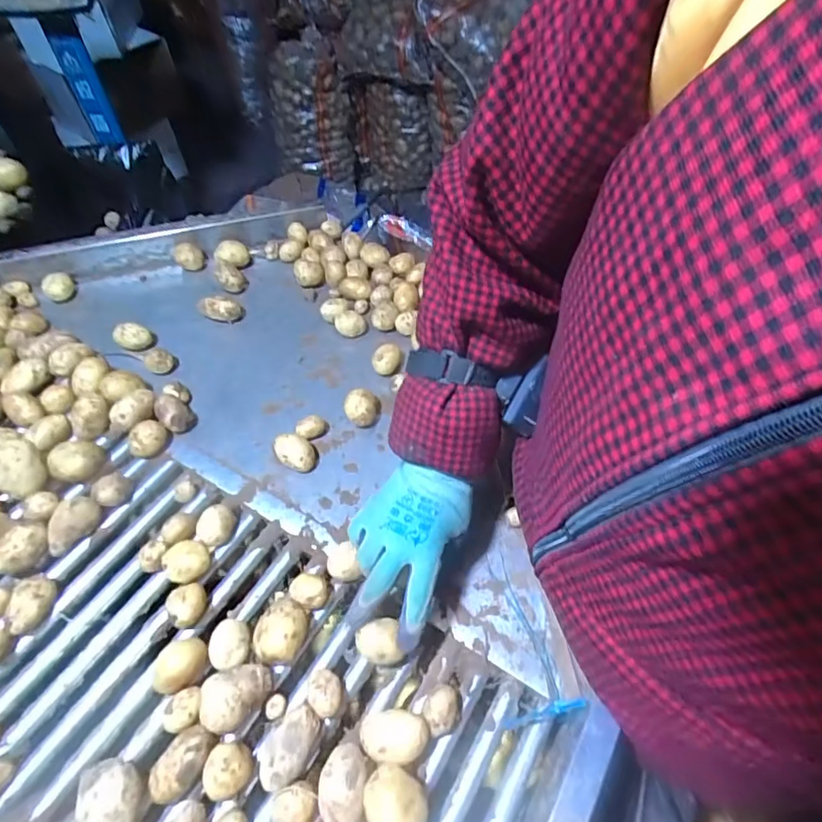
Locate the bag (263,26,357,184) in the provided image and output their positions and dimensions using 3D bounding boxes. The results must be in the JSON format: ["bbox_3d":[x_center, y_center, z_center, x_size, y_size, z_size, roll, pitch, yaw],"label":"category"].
[{"bbox_3d":[-0.311,-0.907,1.597,0.227,0.392,0.124,2,55,3],"label":"bag"}]

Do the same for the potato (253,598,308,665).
[{"bbox_3d":[-0.115,0.200,0.468,0.046,0.036,0.050,-1,55,1],"label":"potato"}]

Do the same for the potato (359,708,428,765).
[{"bbox_3d":[-0.014,0.265,0.426,0.053,0.031,0.036,-5,55,-2],"label":"potato"}]

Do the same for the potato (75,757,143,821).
[{"bbox_3d":[-0.225,0.293,0.396,0.038,0.037,0.051,-20,57,-12],"label":"potato"}]

